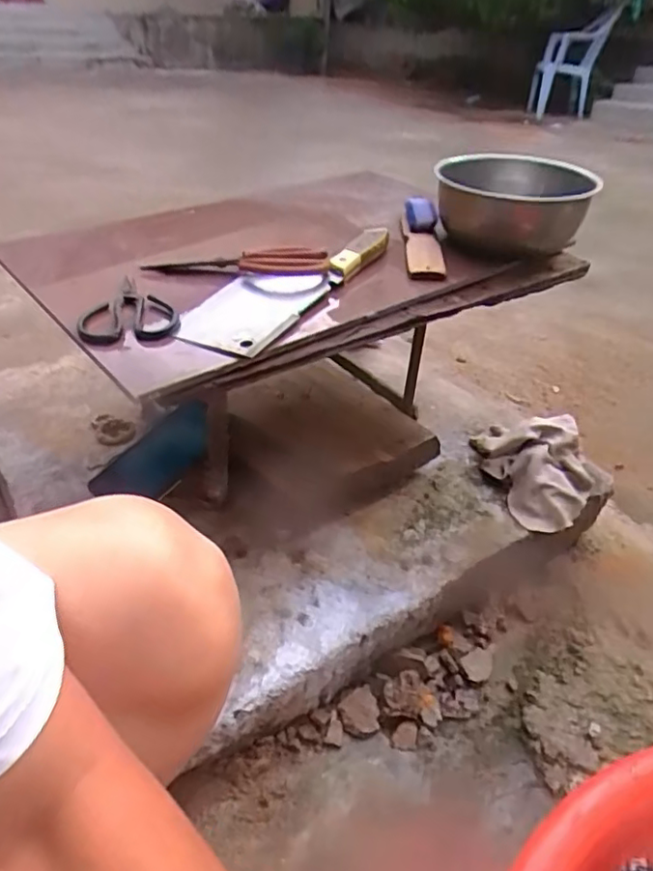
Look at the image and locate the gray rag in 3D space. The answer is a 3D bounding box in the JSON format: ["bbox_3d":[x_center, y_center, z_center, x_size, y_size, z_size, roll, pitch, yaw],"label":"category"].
[{"bbox_3d":[0.286,0.037,0.818,0.177,0.081,0.167,20,38,23],"label":"gray rag"}]

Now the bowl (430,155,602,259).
[{"bbox_3d":[0.226,-0.279,0.737,0.175,0.088,0.190,2,34,-1],"label":"bowl"}]

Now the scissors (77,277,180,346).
[{"bbox_3d":[-0.186,-0.113,0.554,0.084,0.018,0.108,-13,37,-23],"label":"scissors"}]

